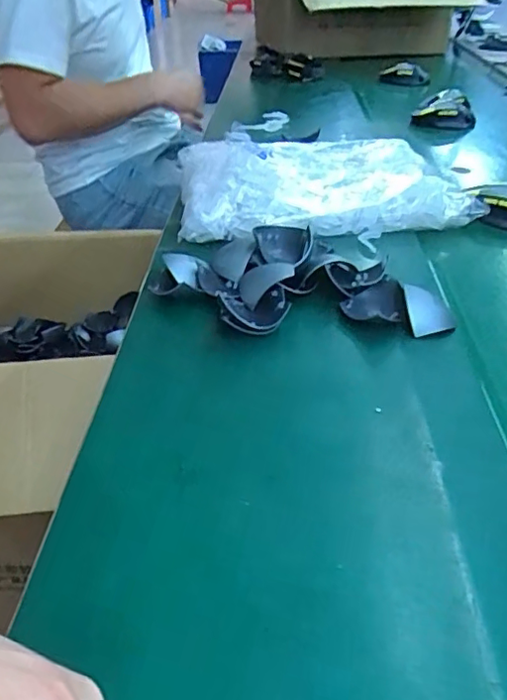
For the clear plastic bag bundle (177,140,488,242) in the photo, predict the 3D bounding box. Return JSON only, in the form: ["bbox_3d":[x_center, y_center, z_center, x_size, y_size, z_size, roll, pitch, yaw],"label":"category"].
[{"bbox_3d":[0.082,-0.219,0.721,0.354,0.057,0.252,-2,36,0],"label":"clear plastic bag bundle"}]

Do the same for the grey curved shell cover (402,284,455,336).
[{"bbox_3d":[0.153,-0.034,0.503,0.040,0.018,0.052,4,44,-23],"label":"grey curved shell cover"}]

